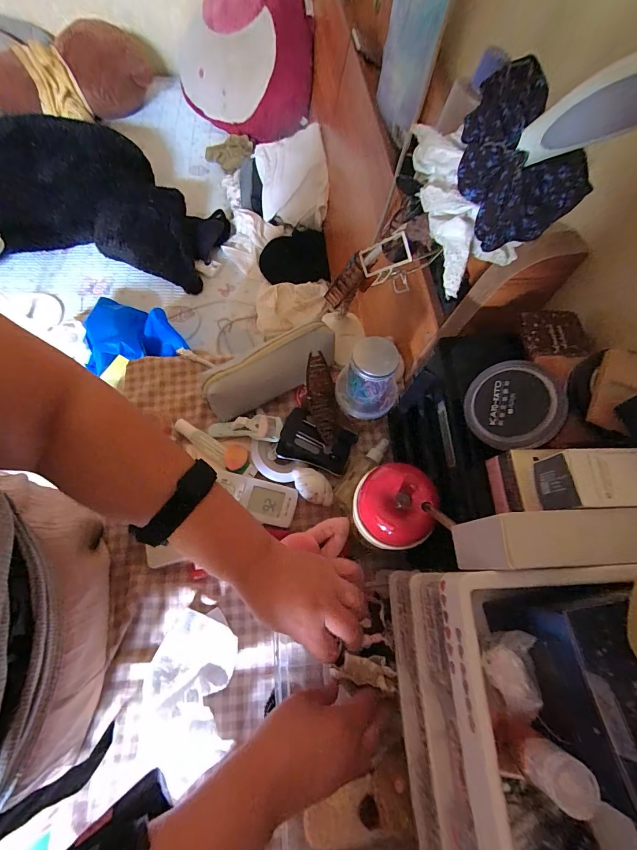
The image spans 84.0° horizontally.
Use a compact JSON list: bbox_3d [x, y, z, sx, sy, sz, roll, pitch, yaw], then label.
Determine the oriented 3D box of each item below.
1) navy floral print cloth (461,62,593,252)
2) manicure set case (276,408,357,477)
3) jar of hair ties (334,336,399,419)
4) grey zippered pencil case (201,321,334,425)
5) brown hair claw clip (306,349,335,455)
[{"bbox_3d":[0.148,-0.198,0.261,0.070,0.077,0.096,-19,68,-10],"label":"navy floral print cloth"},{"bbox_3d":[-0.002,0.024,0.485,0.095,0.021,0.068,18,66,6],"label":"manicure set case"},{"bbox_3d":[0.064,-0.057,0.447,0.081,0.102,0.064,19,67,6],"label":"jar of hair ties"},{"bbox_3d":[-0.064,-0.076,0.499,0.194,0.057,0.055,-32,71,-15],"label":"grey zippered pencil case"},{"bbox_3d":[0.006,-0.030,0.486,0.035,0.025,0.130,-8,88,-6],"label":"brown hair claw clip"}]

